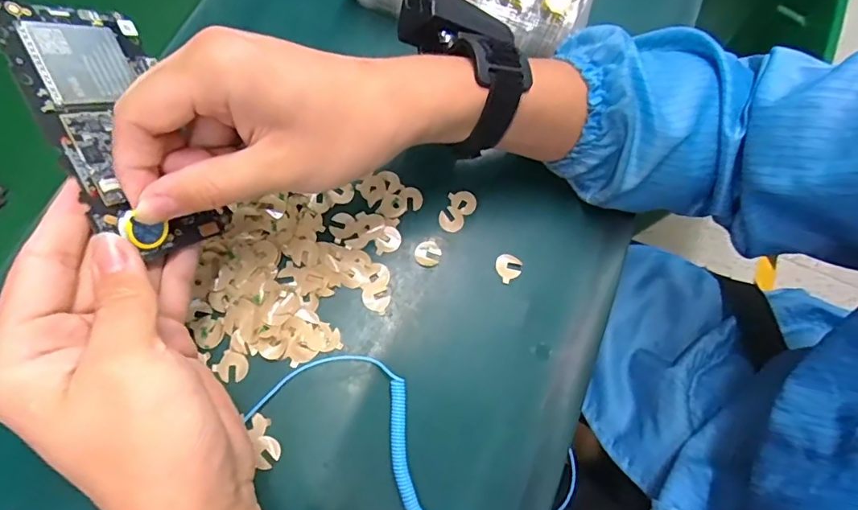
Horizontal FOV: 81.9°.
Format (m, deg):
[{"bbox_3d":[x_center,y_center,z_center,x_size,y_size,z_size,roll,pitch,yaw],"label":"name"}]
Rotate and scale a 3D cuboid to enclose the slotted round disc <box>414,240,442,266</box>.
[{"bbox_3d":[-0.001,-0.001,0.331,0.017,0.004,0.017,0,76,1],"label":"slotted round disc"}]

